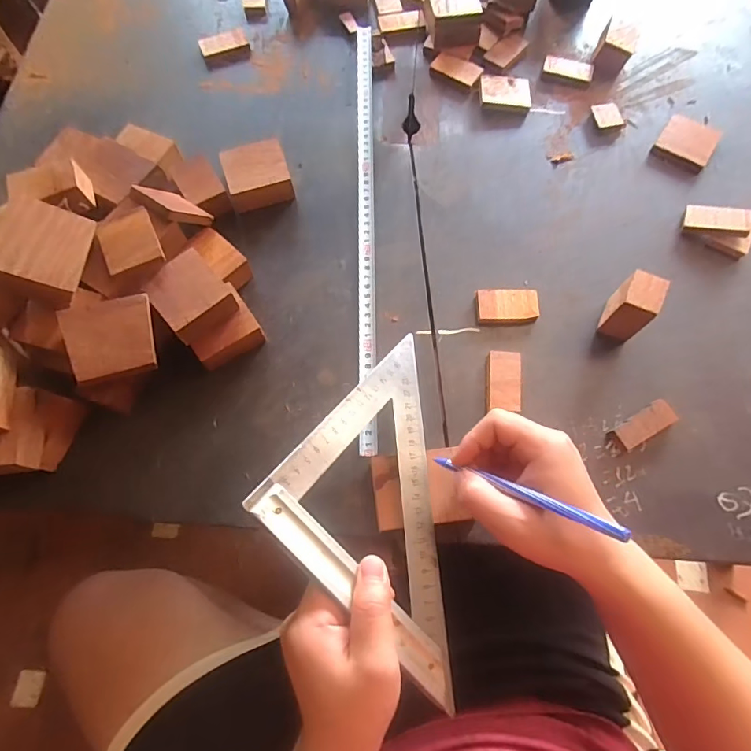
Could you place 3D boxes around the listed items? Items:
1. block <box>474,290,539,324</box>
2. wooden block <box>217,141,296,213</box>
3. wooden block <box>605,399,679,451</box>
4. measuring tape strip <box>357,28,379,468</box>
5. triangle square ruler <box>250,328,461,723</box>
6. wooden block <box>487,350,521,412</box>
[{"bbox_3d":[0.121,-0.064,0.432,0.055,0.011,0.031,-2,70,-2],"label":"block"},{"bbox_3d":[-0.118,-0.199,0.475,0.060,0.031,0.065,-16,71,-7],"label":"wooden block"},{"bbox_3d":[0.222,0.042,0.391,0.057,0.014,0.021,-28,72,-11],"label":"wooden block"},{"bbox_3d":[-0.010,-0.164,0.467,0.016,0.005,0.482,0,72,-2],"label":"measuring tape strip"},{"bbox_3d":[0.030,0.091,0.342,0.178,0.009,0.175,47,55,-3],"label":"triangle square ruler"},{"bbox_3d":[0.111,0.005,0.406,0.028,0.011,0.052,5,70,1],"label":"wooden block"}]

